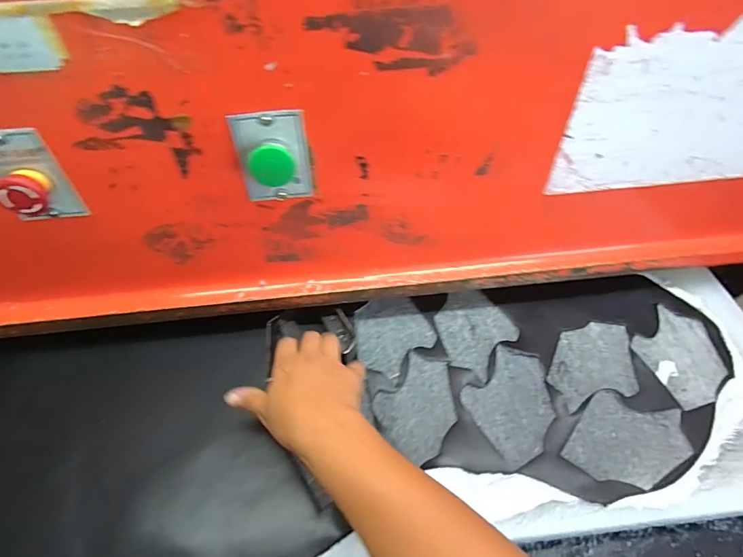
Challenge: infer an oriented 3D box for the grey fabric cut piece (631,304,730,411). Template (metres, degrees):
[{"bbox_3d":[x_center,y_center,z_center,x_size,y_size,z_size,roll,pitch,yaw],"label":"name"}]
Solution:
[{"bbox_3d":[0.386,0.095,0.534,0.130,0.005,0.097,-36,56,-25],"label":"grey fabric cut piece"}]

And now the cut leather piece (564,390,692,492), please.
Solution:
[{"bbox_3d":[0.279,0.176,0.465,0.100,0.004,0.120,31,56,27],"label":"cut leather piece"}]

